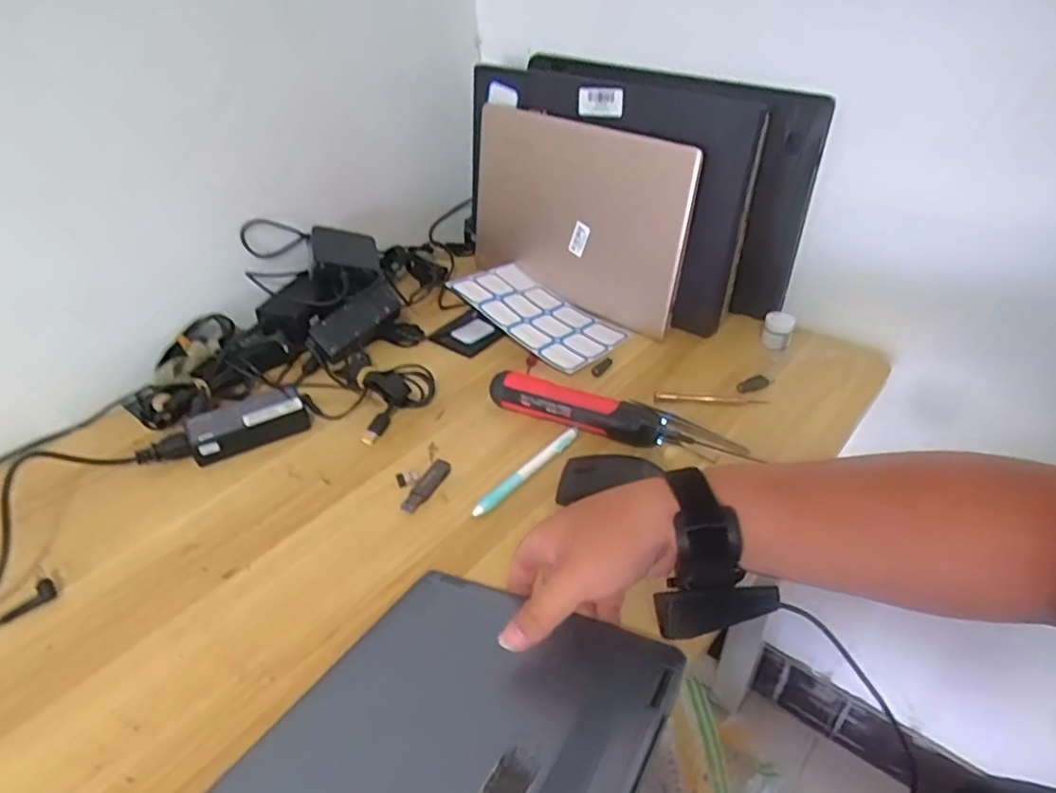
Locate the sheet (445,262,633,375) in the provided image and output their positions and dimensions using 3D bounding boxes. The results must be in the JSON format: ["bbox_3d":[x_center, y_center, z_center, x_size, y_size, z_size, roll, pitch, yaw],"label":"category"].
[{"bbox_3d":[0.012,-0.103,0.758,0.190,0.040,0.114,27,46,32],"label":"sheet"}]

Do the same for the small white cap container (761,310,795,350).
[{"bbox_3d":[0.275,-0.075,0.716,0.031,0.024,0.037,12,39,17],"label":"small white cap container"}]

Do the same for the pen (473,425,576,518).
[{"bbox_3d":[0.003,0.063,0.574,0.015,0.008,0.133,29,47,34],"label":"pen"}]

